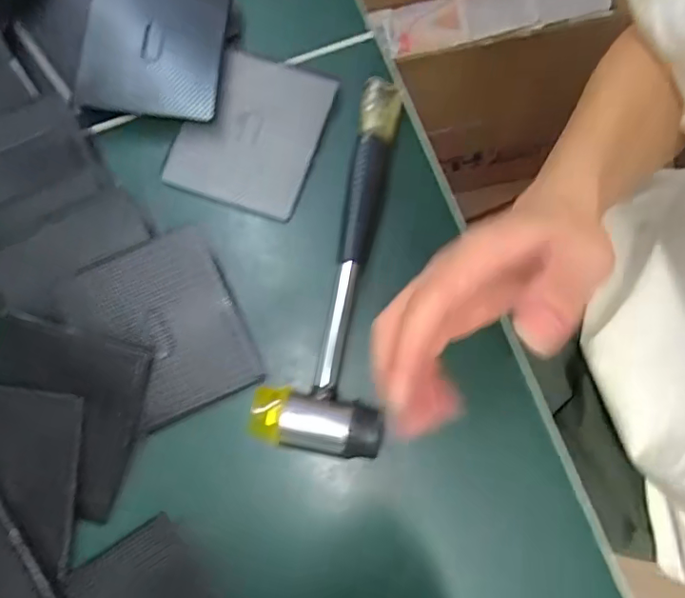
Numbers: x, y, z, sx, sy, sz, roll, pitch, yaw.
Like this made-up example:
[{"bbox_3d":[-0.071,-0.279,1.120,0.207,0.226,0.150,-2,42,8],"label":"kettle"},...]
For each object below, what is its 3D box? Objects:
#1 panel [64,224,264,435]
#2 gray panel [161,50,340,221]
[{"bbox_3d":[-0.113,0.018,0.337,0.089,0.007,0.111,-24,88,-14],"label":"panel"},{"bbox_3d":[-0.065,-0.119,0.381,0.094,0.014,0.109,18,79,5],"label":"gray panel"}]

